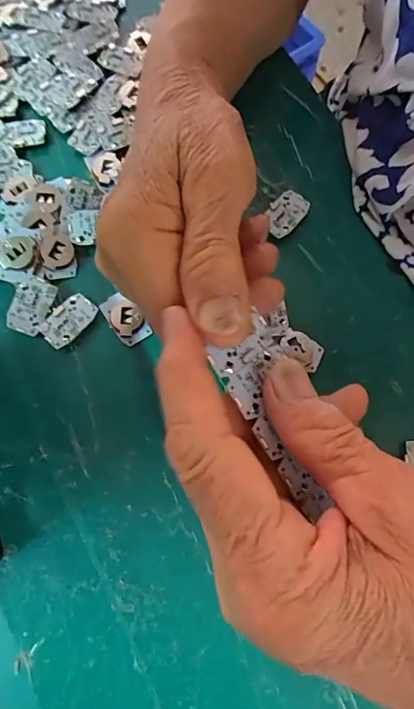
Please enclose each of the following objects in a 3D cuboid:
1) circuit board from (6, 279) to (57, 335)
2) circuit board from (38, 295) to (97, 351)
[{"bbox_3d":[-0.092,-0.025,0.224,0.018,0.004,0.028,18,85,-12],"label":"circuit board"},{"bbox_3d":[-0.072,-0.018,0.226,0.018,0.004,0.029,40,79,9],"label":"circuit board"}]

